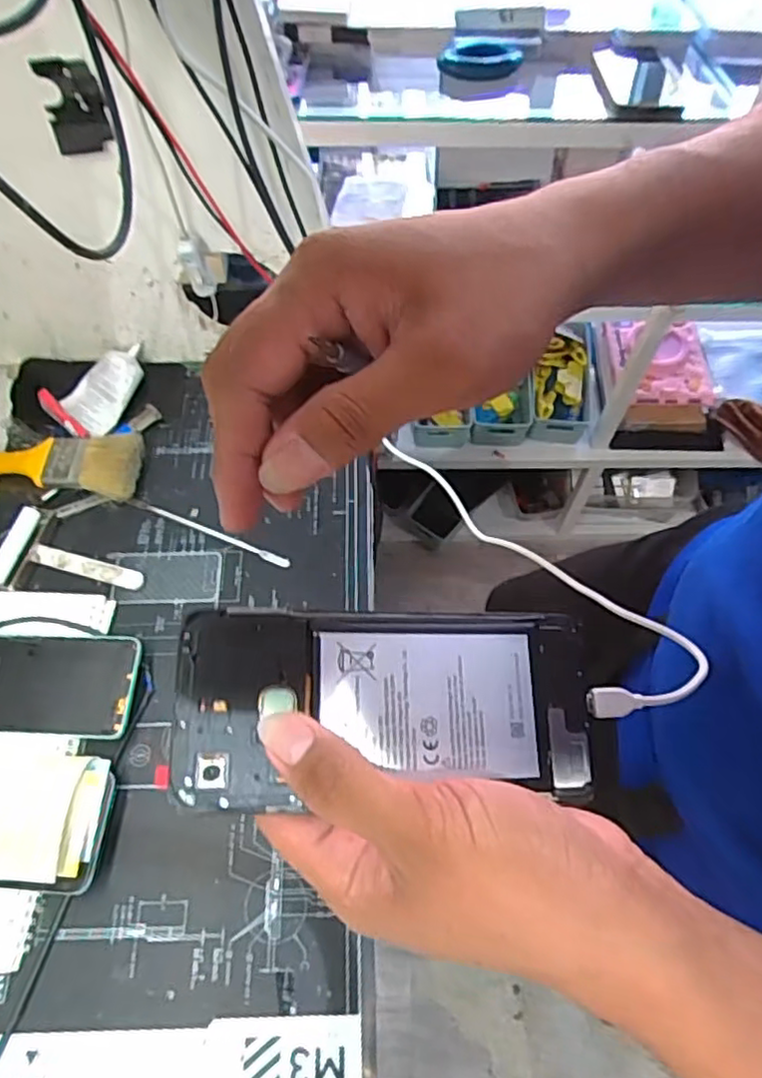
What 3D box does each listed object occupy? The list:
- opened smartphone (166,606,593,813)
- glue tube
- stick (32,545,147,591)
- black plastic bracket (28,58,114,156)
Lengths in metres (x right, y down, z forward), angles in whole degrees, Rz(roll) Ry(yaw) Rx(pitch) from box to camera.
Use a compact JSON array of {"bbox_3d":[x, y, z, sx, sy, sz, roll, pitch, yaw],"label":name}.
[{"bbox_3d":[0.005,0.062,0.252,0.157,0.012,0.068,2,62,-11],"label":"opened smartphone"},{"bbox_3d":[-0.265,-0.144,0.619,0.057,0.034,0.105,23,65,11],"label":"glue tube"},{"bbox_3d":[-0.243,0.024,0.550,0.093,0.005,0.016,16,90,-2],"label":"stick"},{"bbox_3d":[-0.204,-0.286,0.441,0.038,0.057,0.008,2,63,1],"label":"black plastic bracket"}]

